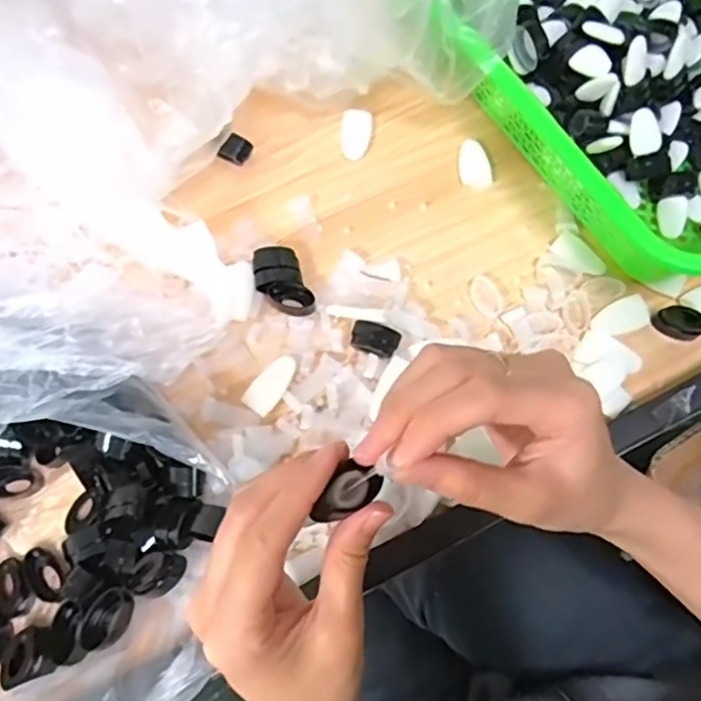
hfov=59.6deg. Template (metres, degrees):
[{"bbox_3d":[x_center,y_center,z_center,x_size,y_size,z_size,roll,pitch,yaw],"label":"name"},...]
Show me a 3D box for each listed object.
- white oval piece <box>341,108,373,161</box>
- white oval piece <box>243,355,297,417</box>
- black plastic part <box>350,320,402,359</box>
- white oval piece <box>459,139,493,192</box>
[{"bbox_3d":[0.005,-0.179,0.507,0.026,0.009,0.050,3,68,0],"label":"white oval piece"},{"bbox_3d":[-0.055,0.023,0.419,0.022,0.004,0.044,28,71,10],"label":"white oval piece"},{"bbox_3d":[0.017,-0.008,0.425,0.033,0.014,0.019,20,69,7],"label":"black plastic part"},{"bbox_3d":[0.101,-0.150,0.496,0.023,0.006,0.048,-5,68,-3],"label":"white oval piece"}]

